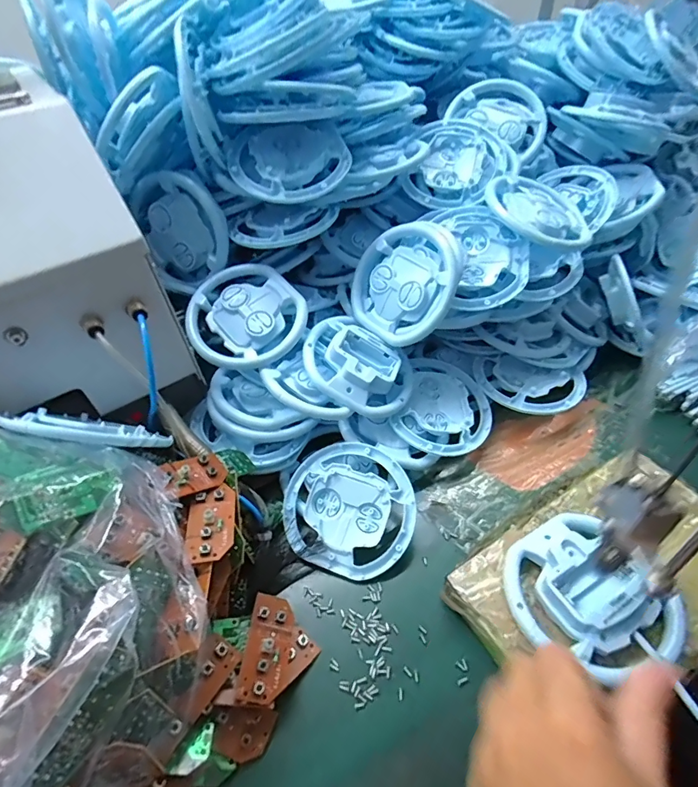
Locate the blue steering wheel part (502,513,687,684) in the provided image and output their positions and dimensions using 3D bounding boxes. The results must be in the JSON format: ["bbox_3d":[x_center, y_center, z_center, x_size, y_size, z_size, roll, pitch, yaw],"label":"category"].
[{"bbox_3d":[0.149,0.124,0.274,0.087,0.029,0.093,-2,47,2],"label":"blue steering wheel part"}]

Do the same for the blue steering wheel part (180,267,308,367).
[{"bbox_3d":[-0.092,-0.068,0.386,0.098,0.021,0.098,0,70,1],"label":"blue steering wheel part"}]

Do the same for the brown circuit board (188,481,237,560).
[{"bbox_3d":[-0.089,0.082,0.282,0.029,0.012,0.055,-9,47,-5],"label":"brown circuit board"}]

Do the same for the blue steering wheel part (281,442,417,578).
[{"bbox_3d":[0.000,0.091,0.348,0.103,0.009,0.100,-3,70,9],"label":"blue steering wheel part"}]

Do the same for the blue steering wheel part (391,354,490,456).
[{"bbox_3d":[0.082,0.010,0.406,0.103,0.011,0.102,6,54,-8],"label":"blue steering wheel part"}]

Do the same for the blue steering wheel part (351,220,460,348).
[{"bbox_3d":[0.049,-0.097,0.382,0.020,0.103,0.096,4,45,-53],"label":"blue steering wheel part"}]

